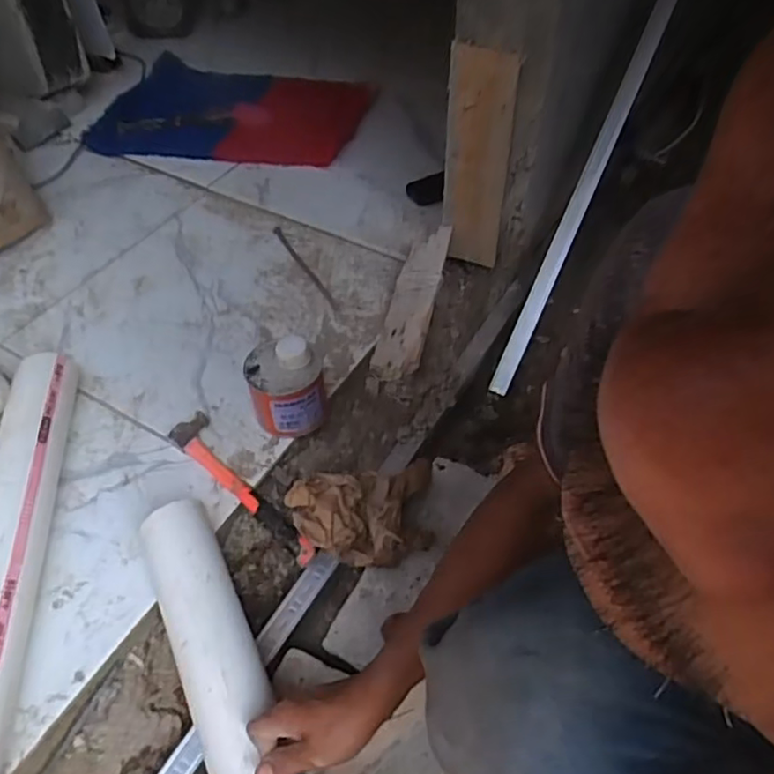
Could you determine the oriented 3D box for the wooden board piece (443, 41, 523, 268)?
[{"bbox_3d":[0.131,-0.325,0.926,0.091,0.317,0.026,15,51,14],"label":"wooden board piece"}]

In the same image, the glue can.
[{"bbox_3d":[-0.130,0.002,0.821,0.091,0.116,0.084,-1,49,1],"label":"glue can"}]

